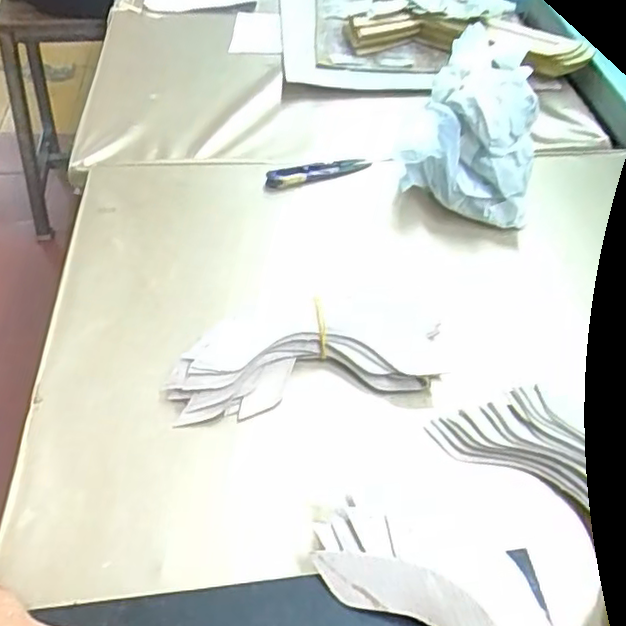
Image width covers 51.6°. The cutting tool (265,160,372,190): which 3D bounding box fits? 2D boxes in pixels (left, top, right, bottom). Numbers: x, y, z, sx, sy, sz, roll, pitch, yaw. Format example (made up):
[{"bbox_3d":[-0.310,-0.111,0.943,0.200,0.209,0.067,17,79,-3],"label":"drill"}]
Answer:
[{"bbox_3d":[0.003,-0.132,0.594,0.097,0.012,0.022,-17,51,-17],"label":"cutting tool"}]

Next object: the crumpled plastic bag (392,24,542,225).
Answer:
[{"bbox_3d":[0.139,-0.171,0.578,0.114,0.099,0.166,9,48,6],"label":"crumpled plastic bag"}]

